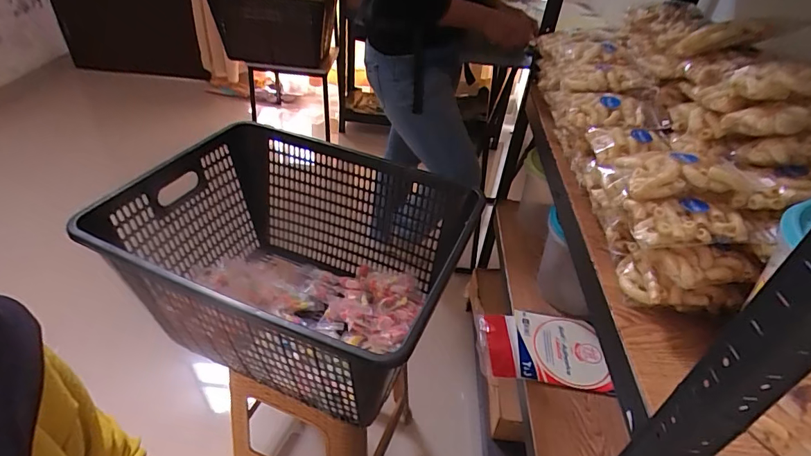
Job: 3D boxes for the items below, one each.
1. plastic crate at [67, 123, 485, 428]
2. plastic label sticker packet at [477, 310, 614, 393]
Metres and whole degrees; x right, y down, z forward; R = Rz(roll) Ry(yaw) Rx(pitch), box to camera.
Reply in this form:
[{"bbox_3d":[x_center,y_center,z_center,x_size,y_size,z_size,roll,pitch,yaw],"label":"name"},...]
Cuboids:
[{"bbox_3d":[-0.197,0.076,0.839,0.581,0.309,0.444,21,42,18],"label":"plastic crate"},{"bbox_3d":[0.281,0.245,0.934,0.253,0.017,0.171,6,39,1],"label":"plastic label sticker packet"}]

